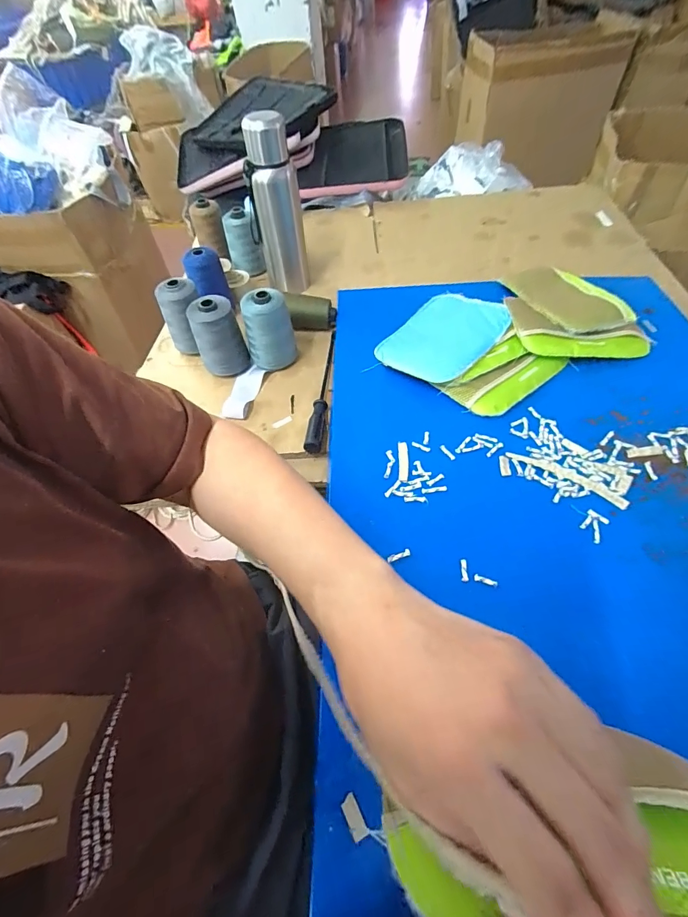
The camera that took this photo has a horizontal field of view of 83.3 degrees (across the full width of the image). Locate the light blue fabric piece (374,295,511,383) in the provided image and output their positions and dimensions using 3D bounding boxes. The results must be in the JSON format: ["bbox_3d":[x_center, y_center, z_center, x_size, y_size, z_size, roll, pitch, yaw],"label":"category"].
[{"bbox_3d":[0.152,-0.191,0.596,0.146,0.011,0.196,31,63,31],"label":"light blue fabric piece"}]

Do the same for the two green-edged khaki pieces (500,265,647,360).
[{"bbox_3d":[0.352,-0.240,0.619,0.192,0.044,0.227,-2,57,4],"label":"two green-edged khaki pieces"}]

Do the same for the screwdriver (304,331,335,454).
[{"bbox_3d":[-0.033,-0.112,0.599,0.023,0.021,0.264,1,57,6],"label":"screwdriver"}]

